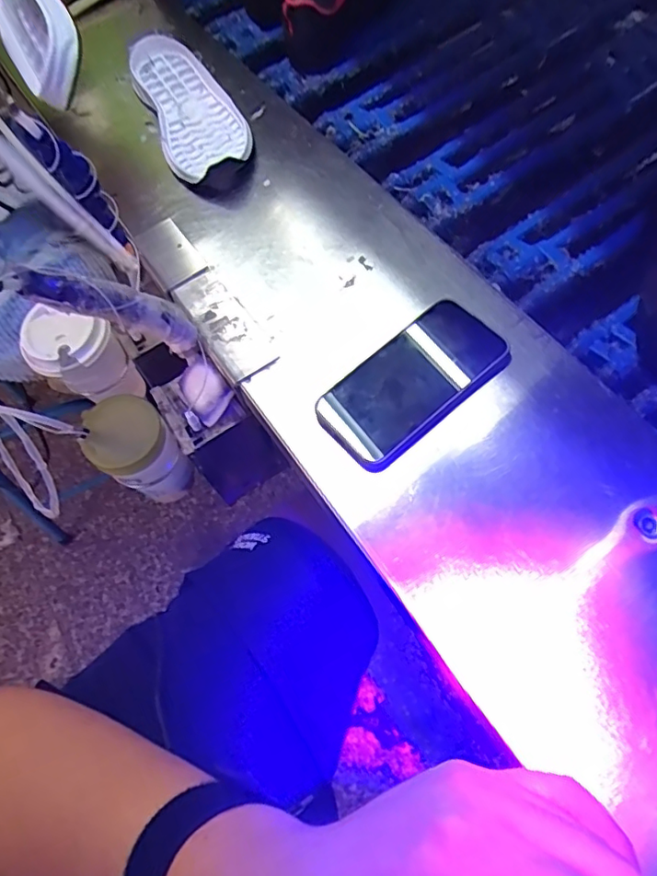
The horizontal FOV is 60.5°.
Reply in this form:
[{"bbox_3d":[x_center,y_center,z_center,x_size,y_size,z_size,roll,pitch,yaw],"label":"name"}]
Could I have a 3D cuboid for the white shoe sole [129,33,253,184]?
[{"bbox_3d":[-0.162,-0.386,0.651,0.095,0.048,0.250,-25,66,-3],"label":"white shoe sole"}]

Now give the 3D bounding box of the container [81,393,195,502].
[{"bbox_3d":[-0.187,0.014,0.570,0.072,0.111,0.070,-35,67,-8],"label":"container"}]

